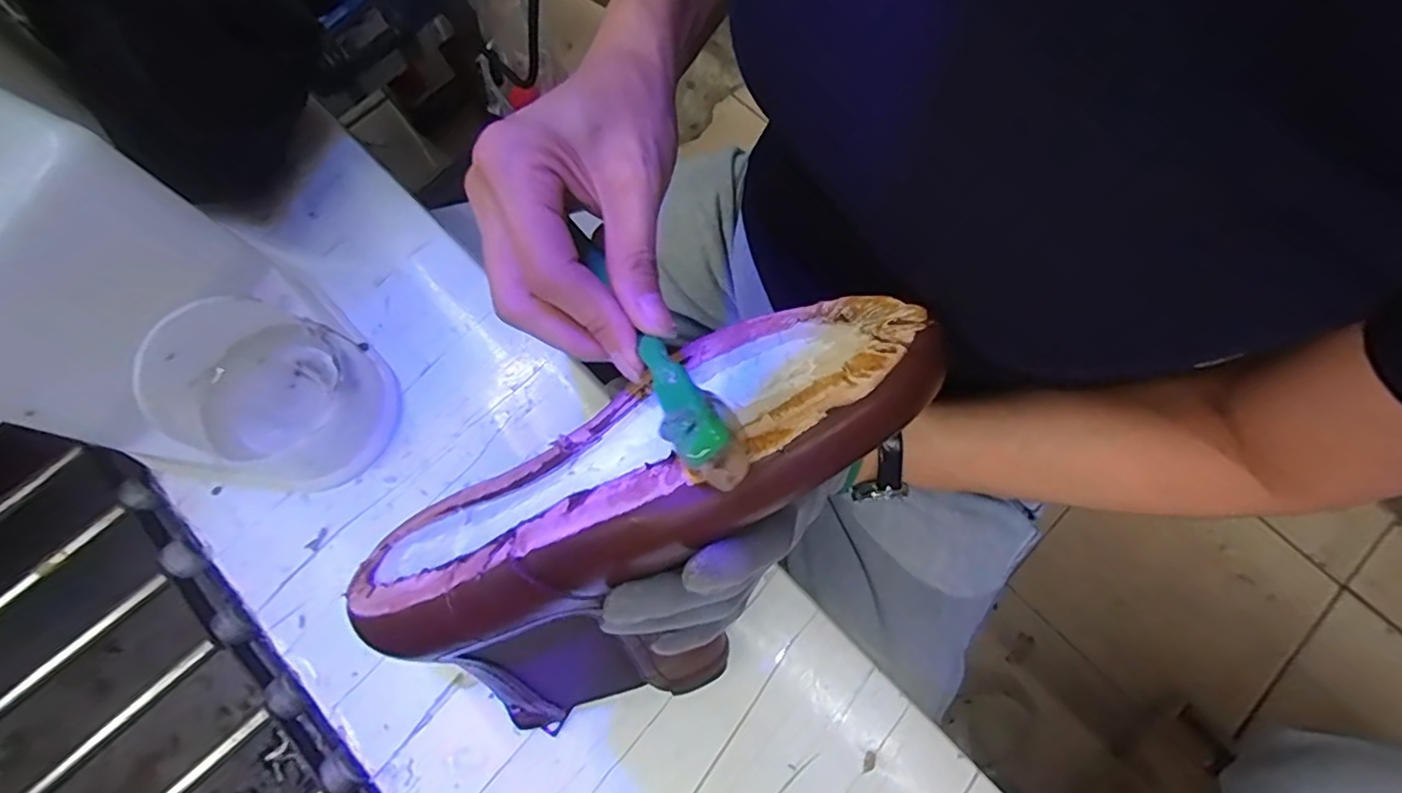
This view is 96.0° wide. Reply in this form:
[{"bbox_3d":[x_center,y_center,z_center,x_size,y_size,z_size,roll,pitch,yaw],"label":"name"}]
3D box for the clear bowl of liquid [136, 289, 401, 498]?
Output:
[{"bbox_3d":[-0.241,-0.001,0.357,0.100,0.082,0.090,15,74,6],"label":"clear bowl of liquid"}]

